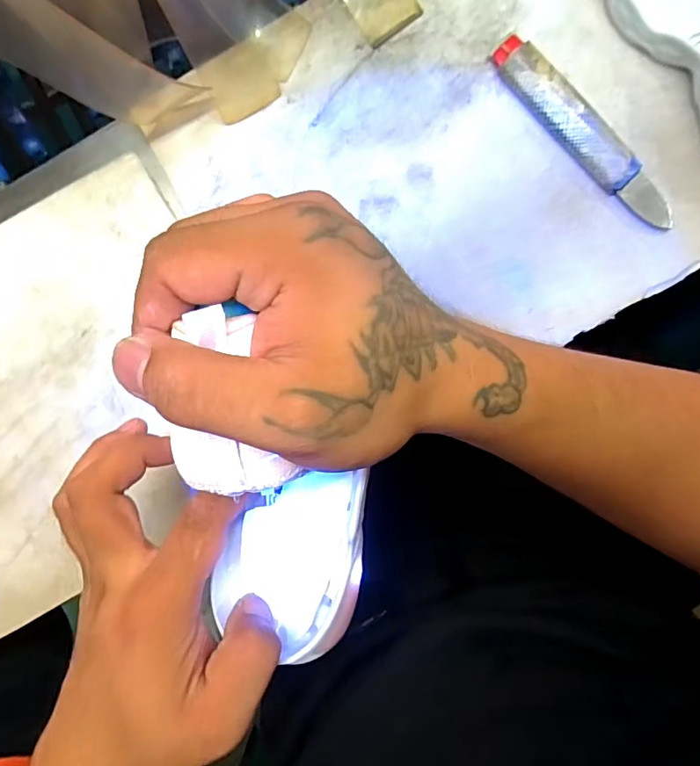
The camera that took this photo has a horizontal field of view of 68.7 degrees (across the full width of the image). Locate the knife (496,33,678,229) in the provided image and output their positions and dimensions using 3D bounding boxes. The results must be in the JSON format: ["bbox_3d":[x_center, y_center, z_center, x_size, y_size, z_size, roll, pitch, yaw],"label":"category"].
[{"bbox_3d":[0.156,-0.166,0.343,0.025,0.013,0.160,-40,90,4],"label":"knife"}]

